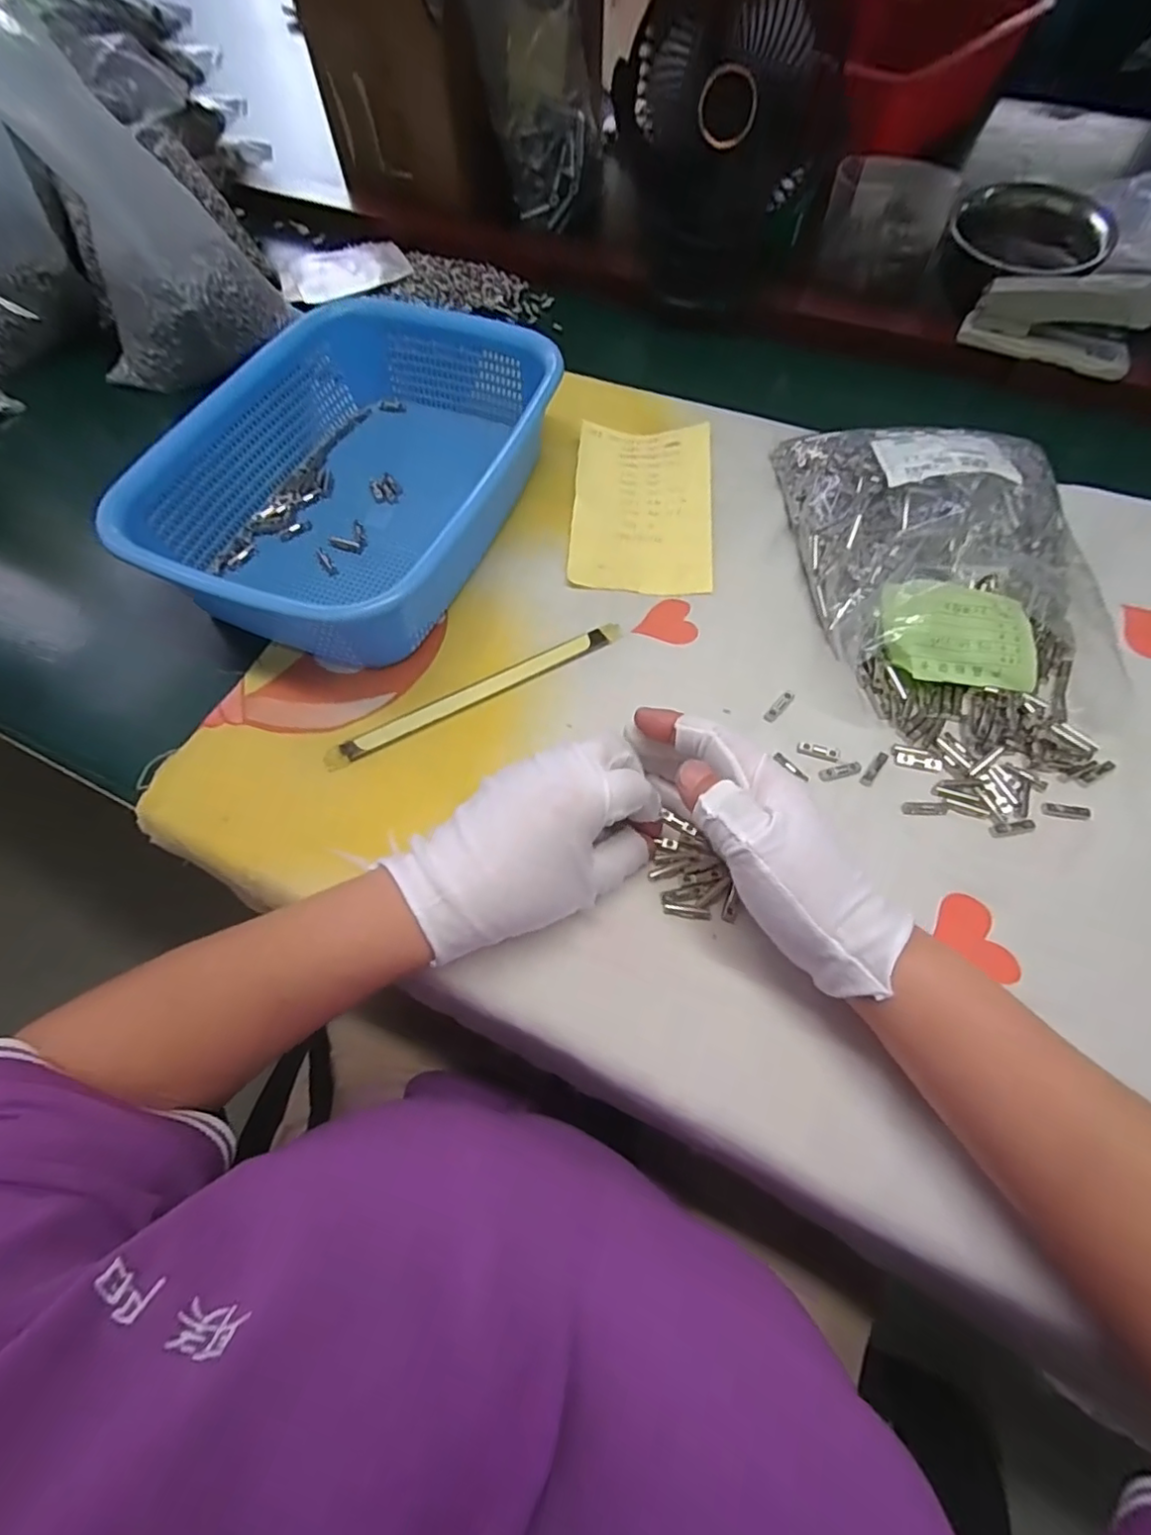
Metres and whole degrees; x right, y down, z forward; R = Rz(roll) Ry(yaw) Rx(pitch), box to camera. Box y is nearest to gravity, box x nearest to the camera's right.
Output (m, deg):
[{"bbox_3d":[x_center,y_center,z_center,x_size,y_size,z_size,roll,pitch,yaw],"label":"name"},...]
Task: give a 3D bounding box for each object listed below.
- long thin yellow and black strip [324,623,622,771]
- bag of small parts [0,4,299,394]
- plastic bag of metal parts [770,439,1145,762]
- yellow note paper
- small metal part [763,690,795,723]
[{"bbox_3d":[-0.058,-0.047,0.369,0.195,0.004,0.018,-27,66,-13],"label":"long thin yellow and black strip"},{"bbox_3d":[-0.318,-0.396,0.441,0.146,0.185,0.087,-22,65,-11],"label":"bag of small parts"},{"bbox_3d":[0.241,-0.130,0.376,0.171,0.055,0.270,-5,63,-2],"label":"plastic bag of metal parts"},{"bbox_3d":[0.049,-0.191,0.431,0.097,0.013,0.151,4,63,2],"label":"yellow note paper"},{"bbox_3d":[0.124,-0.038,0.363,0.007,0.004,0.026,39,70,18],"label":"small metal part"}]

